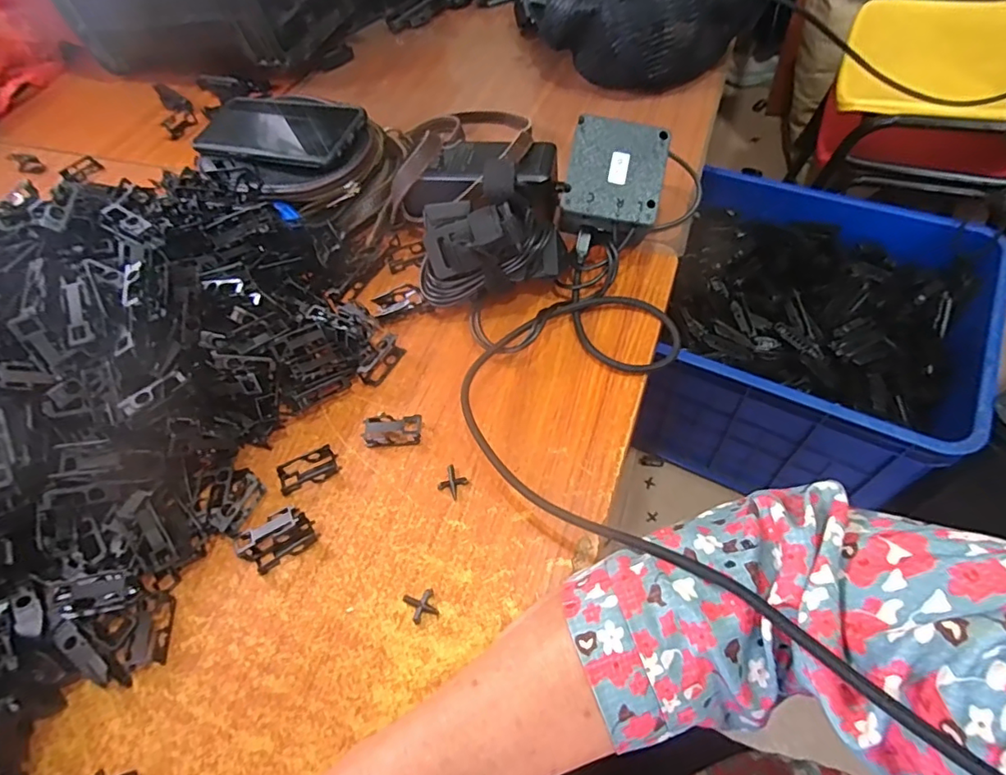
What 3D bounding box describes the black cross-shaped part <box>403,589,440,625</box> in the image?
[{"bbox_3d":[-0.046,0.124,0.303,0.016,0.004,0.017,-24,57,-8],"label":"black cross-shaped part"}]

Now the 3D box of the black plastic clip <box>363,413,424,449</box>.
[{"bbox_3d":[-0.075,0.029,0.366,0.038,0.009,0.023,-2,56,7],"label":"black plastic clip"}]

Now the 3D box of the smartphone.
[{"bbox_3d":[-0.207,-0.237,0.491,0.155,0.008,0.079,15,67,19],"label":"smartphone"}]

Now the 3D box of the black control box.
[{"bbox_3d":[0.085,-0.157,0.408,0.070,0.025,0.087,10,86,5],"label":"black control box"}]

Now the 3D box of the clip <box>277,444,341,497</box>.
[{"bbox_3d":[-0.132,0.055,0.358,0.039,0.006,0.022,-27,57,-10],"label":"clip"}]

